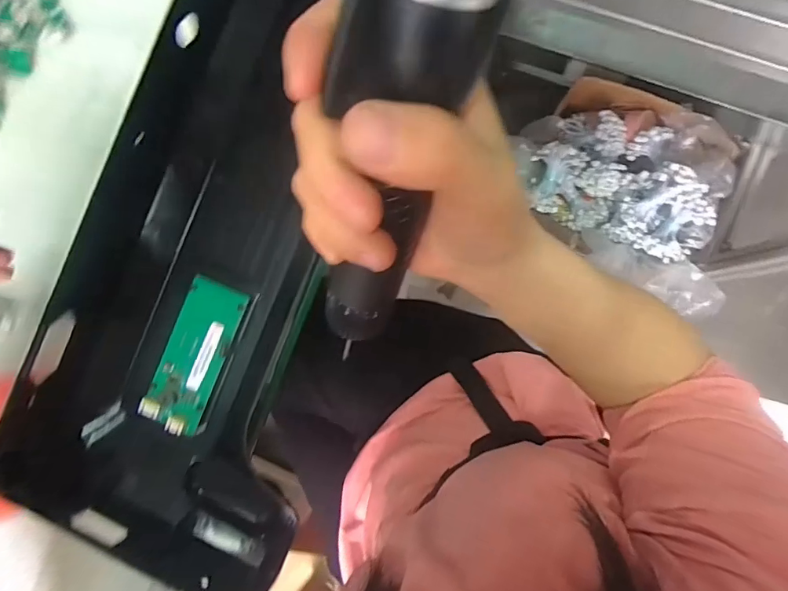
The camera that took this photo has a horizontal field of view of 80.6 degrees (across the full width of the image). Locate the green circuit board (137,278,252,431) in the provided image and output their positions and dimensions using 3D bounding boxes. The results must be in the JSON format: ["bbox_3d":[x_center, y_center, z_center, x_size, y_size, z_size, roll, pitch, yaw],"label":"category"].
[{"bbox_3d":[-0.150,0.044,0.350,0.044,0.013,0.112,22,91,9],"label":"green circuit board"}]

